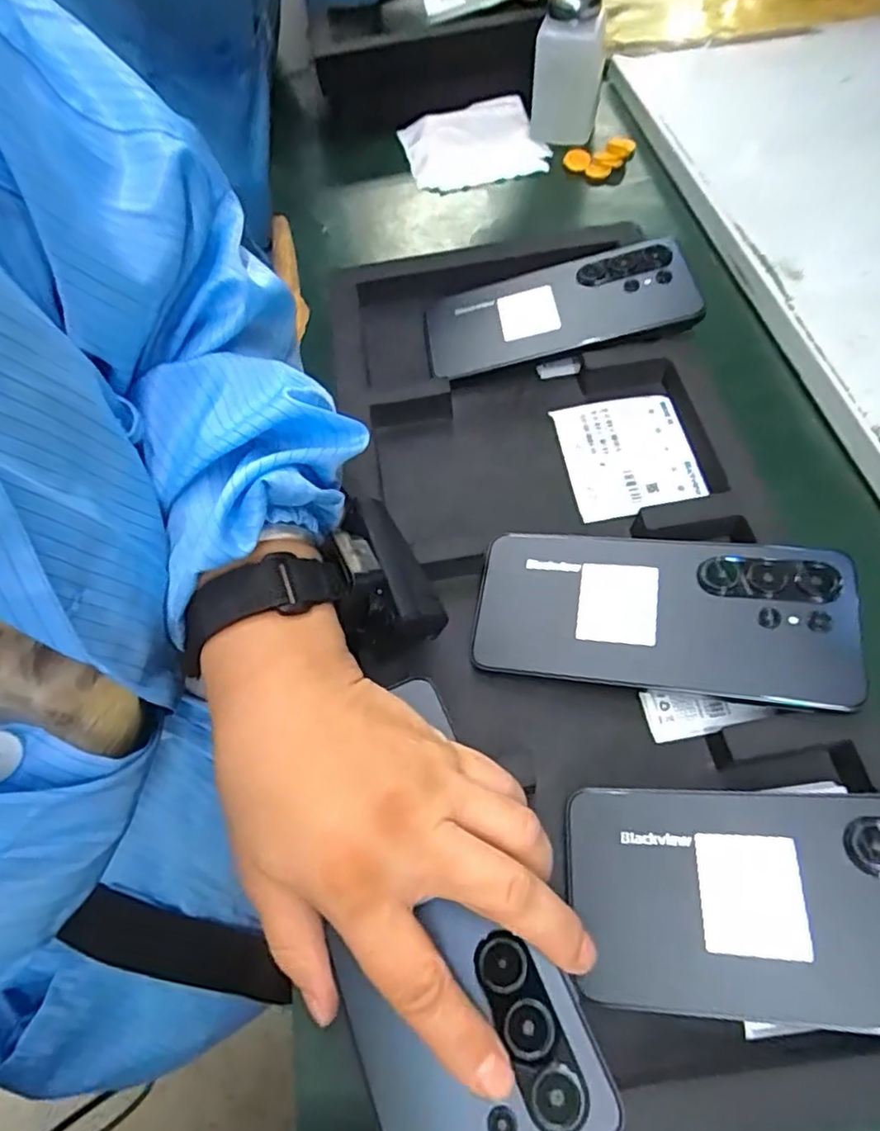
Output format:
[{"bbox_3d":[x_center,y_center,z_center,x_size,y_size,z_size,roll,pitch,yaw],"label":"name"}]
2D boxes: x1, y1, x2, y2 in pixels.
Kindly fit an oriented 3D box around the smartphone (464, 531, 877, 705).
[{"bbox_3d":[0.102,0.021,0.304,0.166,0.006,0.078,4,63,17],"label":"smartphone"}]

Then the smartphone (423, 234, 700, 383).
[{"bbox_3d":[0.075,-0.163,0.407,0.165,0.008,0.076,-12,64,7],"label":"smartphone"}]

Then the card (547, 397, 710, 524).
[{"bbox_3d":[0.111,-0.065,0.377,0.073,0.008,0.079,-8,60,-2],"label":"card"}]

